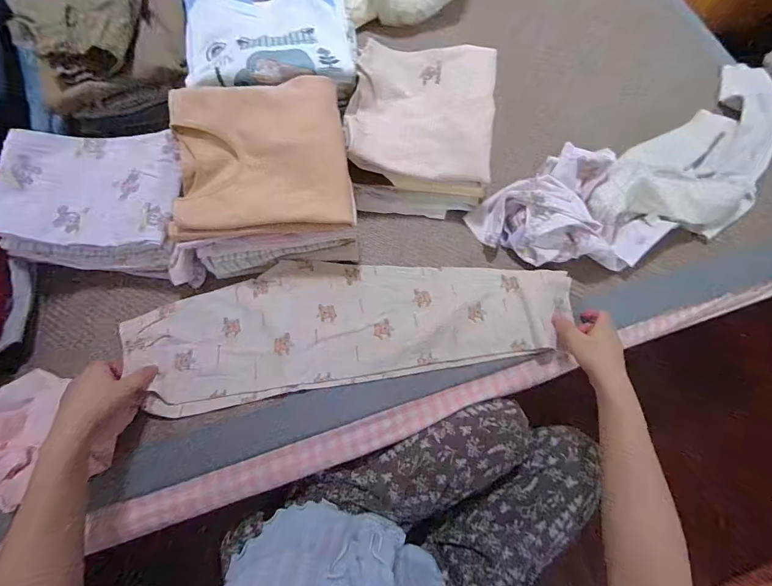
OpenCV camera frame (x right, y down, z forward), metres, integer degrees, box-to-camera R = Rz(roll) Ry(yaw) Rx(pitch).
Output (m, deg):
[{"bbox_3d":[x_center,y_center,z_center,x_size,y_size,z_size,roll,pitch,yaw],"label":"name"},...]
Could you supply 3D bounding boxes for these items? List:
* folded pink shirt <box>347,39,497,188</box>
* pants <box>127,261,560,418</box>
[{"bbox_3d":[0.056,-0.287,0.576,0.217,0.065,0.215,3,71,0],"label":"folded pink shirt"},{"bbox_3d":[-0.047,0.042,0.536,0.610,0.025,0.182,-7,71,-3],"label":"pants"}]

